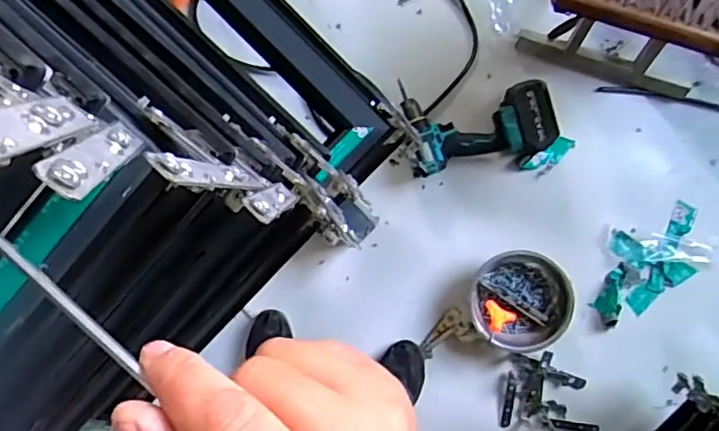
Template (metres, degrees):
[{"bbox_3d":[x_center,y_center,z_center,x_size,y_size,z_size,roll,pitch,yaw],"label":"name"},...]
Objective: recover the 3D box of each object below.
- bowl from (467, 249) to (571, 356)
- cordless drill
[{"bbox_3d":[0.293,0.157,1.069,0.179,0.051,0.181,0,95,3],"label":"bowl"},{"bbox_3d":[0.211,-0.167,1.041,0.256,0.077,0.176,-10,94,4],"label":"cordless drill"}]

